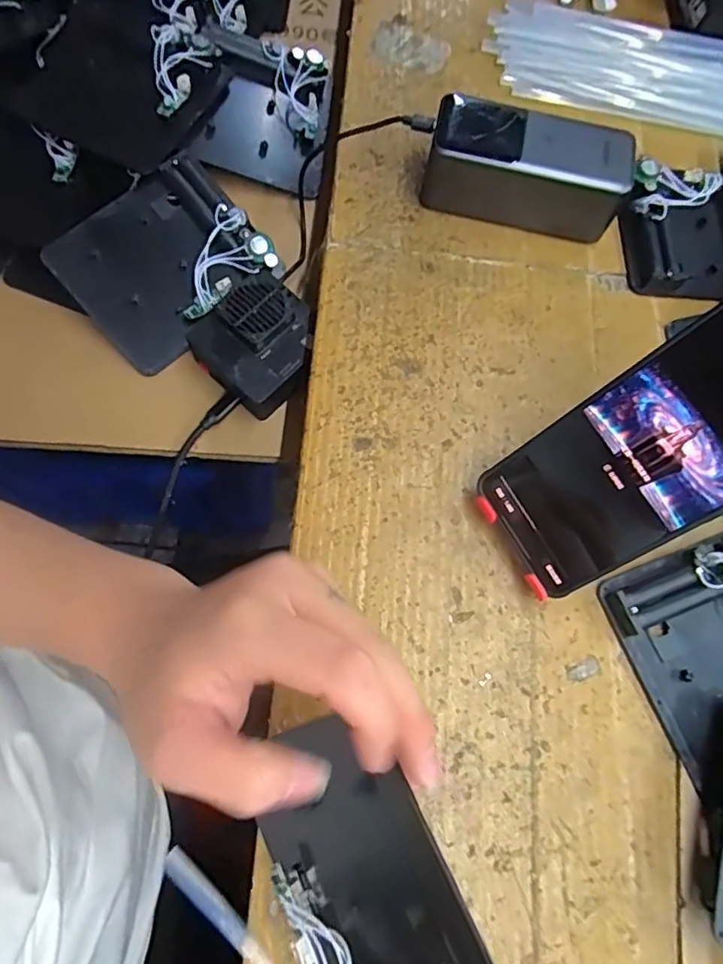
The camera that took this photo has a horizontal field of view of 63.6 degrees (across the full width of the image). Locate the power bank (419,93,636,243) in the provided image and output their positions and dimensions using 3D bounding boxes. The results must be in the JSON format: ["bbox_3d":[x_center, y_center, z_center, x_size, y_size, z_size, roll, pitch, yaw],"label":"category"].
[{"bbox_3d":[0.109,-0.209,0.388,0.129,0.053,0.052,12,71,1],"label":"power bank"}]

